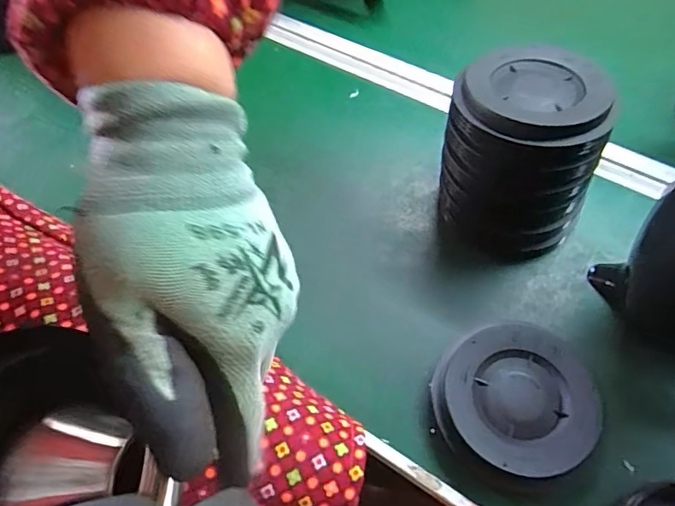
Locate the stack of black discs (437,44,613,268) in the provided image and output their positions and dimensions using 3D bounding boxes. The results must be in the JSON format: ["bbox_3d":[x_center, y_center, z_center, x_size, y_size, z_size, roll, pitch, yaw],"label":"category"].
[{"bbox_3d":[0.148,-0.082,0.425,0.116,0.131,0.131,6,59,6],"label":"stack of black discs"}]

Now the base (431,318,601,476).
[{"bbox_3d":[0.130,0.107,0.374,0.114,0.031,0.102,11,60,9],"label":"base"}]

